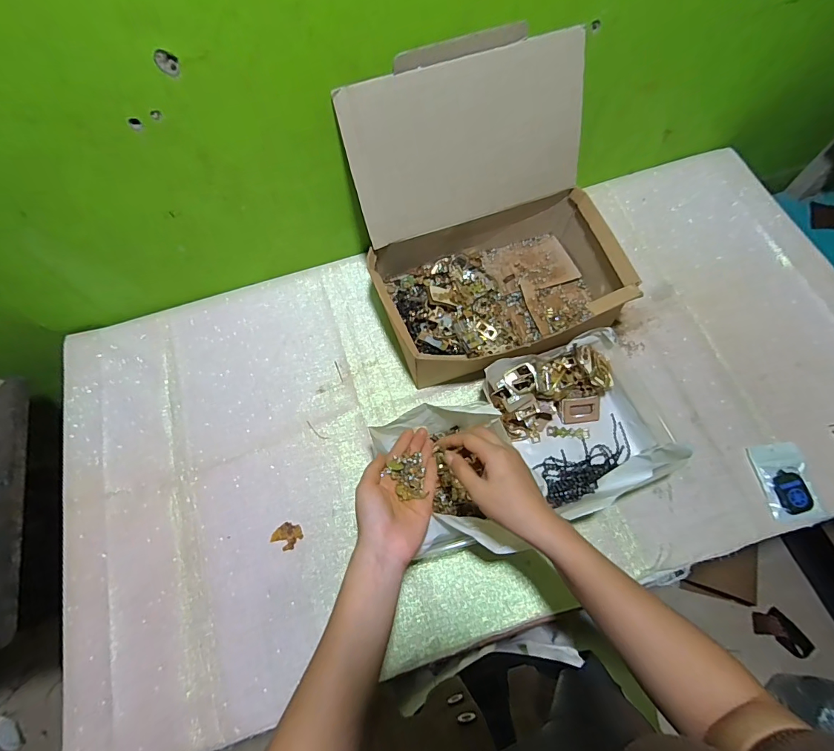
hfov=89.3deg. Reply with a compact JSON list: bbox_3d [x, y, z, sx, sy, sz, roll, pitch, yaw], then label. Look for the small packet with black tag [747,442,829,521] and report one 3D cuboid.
[{"bbox_3d":[0.488,0.139,0.557,0.061,0.015,0.097,-6,68,0],"label":"small packet with black tag"}]

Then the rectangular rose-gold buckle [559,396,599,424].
[{"bbox_3d":[0.230,0.049,0.598,0.053,0.006,0.036,-7,98,6],"label":"rectangular rose-gold buckle"}]

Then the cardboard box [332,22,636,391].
[{"bbox_3d":[0.104,-0.188,0.558,0.321,0.284,0.303,-18,69,-4],"label":"cardboard box"}]

